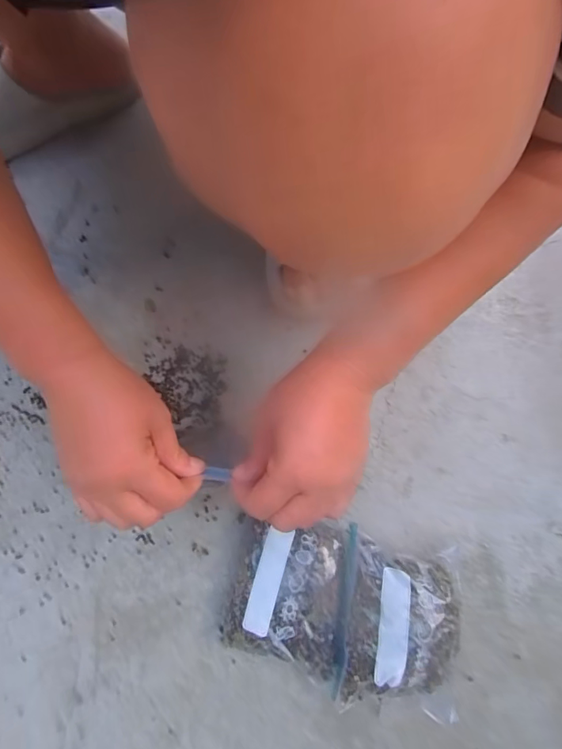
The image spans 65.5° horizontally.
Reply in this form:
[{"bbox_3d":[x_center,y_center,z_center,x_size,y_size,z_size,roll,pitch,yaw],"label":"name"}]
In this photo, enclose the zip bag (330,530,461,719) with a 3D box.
[{"bbox_3d":[0.107,0.228,0.402,0.109,0.074,0.147,9,76,3],"label":"zip bag"}]

